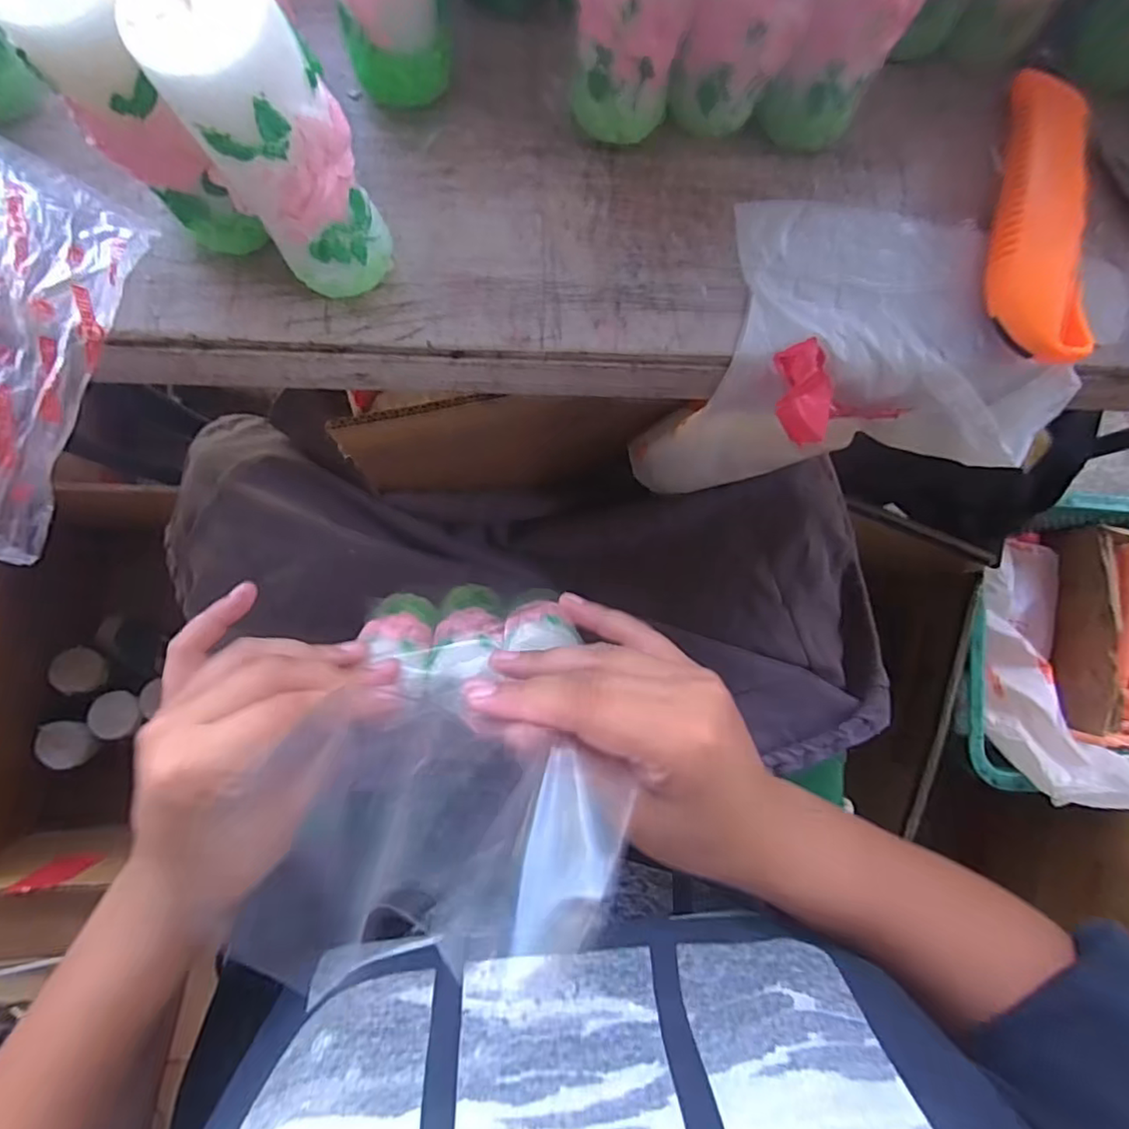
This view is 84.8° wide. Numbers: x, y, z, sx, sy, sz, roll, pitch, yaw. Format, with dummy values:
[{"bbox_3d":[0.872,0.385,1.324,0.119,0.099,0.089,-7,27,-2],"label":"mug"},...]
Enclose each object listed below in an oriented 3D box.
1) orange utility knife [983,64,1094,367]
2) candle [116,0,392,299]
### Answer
[{"bbox_3d":[0.206,-0.152,0.271,0.037,0.020,0.123,1,86,-6],"label":"orange utility knife"},{"bbox_3d":[-0.090,-0.130,0.204,0.041,0.112,0.038,0,86,-6],"label":"candle"}]

